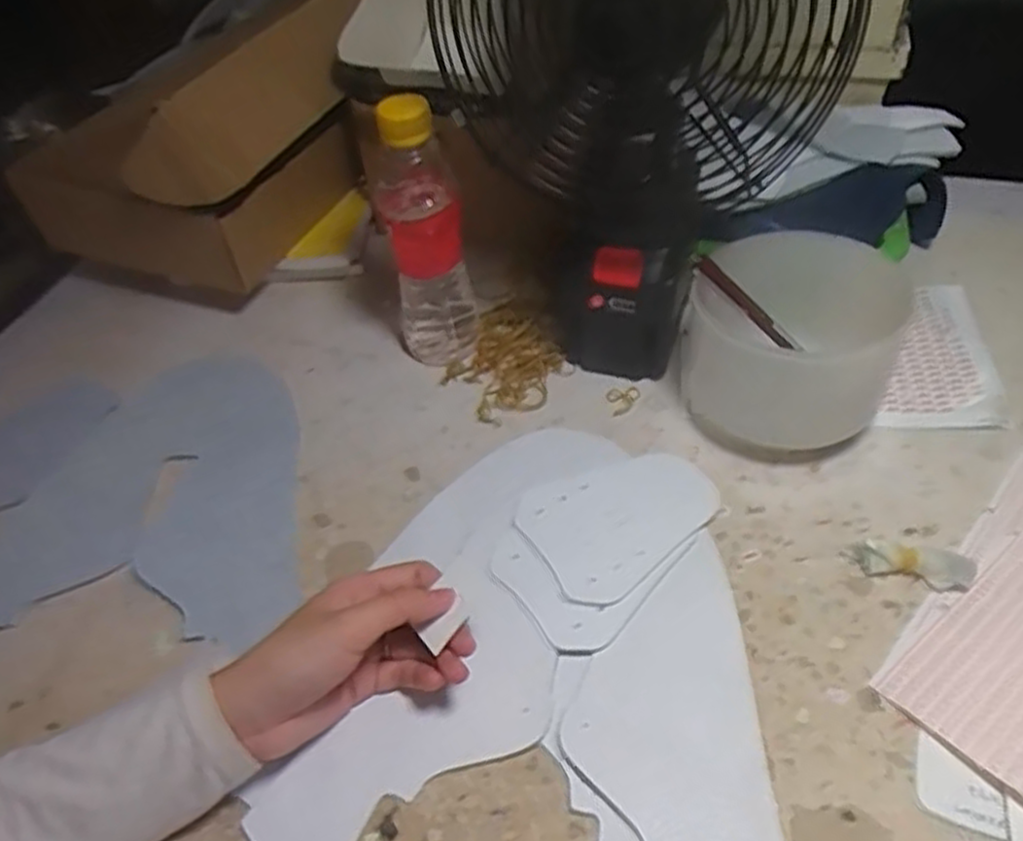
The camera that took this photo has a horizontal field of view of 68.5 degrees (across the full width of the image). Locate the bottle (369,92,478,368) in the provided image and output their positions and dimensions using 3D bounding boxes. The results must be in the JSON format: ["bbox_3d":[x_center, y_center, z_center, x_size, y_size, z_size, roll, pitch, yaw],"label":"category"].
[{"bbox_3d":[-0.060,-0.126,0.514,0.058,0.179,0.049,-5,47,2],"label":"bottle"}]

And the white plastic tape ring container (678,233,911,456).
[{"bbox_3d":[0.172,-0.055,0.474,0.116,0.115,0.121,-1,48,5],"label":"white plastic tape ring container"}]

